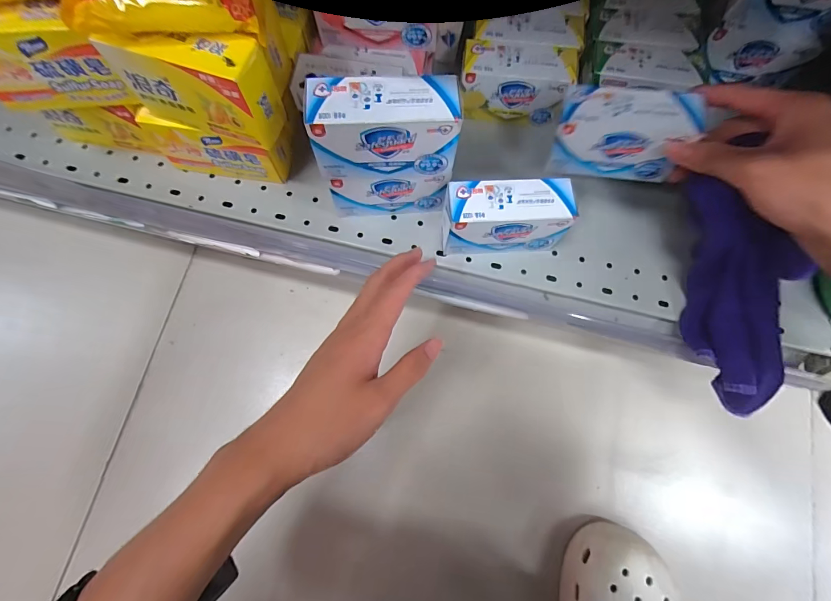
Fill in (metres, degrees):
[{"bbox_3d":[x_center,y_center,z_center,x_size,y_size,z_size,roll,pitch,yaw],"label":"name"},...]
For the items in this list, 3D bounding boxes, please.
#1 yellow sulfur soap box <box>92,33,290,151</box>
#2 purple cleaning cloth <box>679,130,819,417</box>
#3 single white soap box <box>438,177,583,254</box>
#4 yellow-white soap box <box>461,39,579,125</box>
[{"bbox_3d":[-0.151,-0.151,0.263,0.099,0.067,0.034,14,77,2],"label":"yellow sulfur soap box"},{"bbox_3d":[0.256,-0.013,0.301,0.074,0.042,0.212,-16,101,-5],"label":"purple cleaning cloth"},{"bbox_3d":[0.072,-0.067,0.318,0.100,0.063,0.041,-2,77,-2],"label":"single white soap box"},{"bbox_3d":[0.090,-0.198,0.352,0.093,0.059,0.041,11,77,1],"label":"yellow-white soap box"}]

